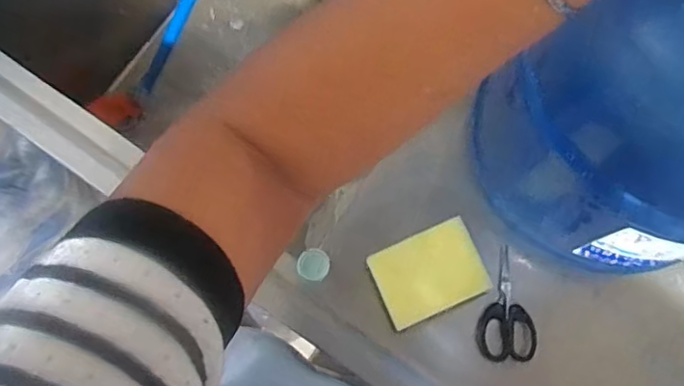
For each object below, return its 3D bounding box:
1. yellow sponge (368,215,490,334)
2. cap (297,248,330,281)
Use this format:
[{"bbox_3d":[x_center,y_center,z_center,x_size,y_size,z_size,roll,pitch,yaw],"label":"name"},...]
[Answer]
[{"bbox_3d":[0.084,0.080,0.568,0.101,0.034,0.075,-24,76,-5],"label":"yellow sponge"},{"bbox_3d":[-0.028,0.071,0.580,0.030,0.010,0.030,0,75,1],"label":"cap"}]

